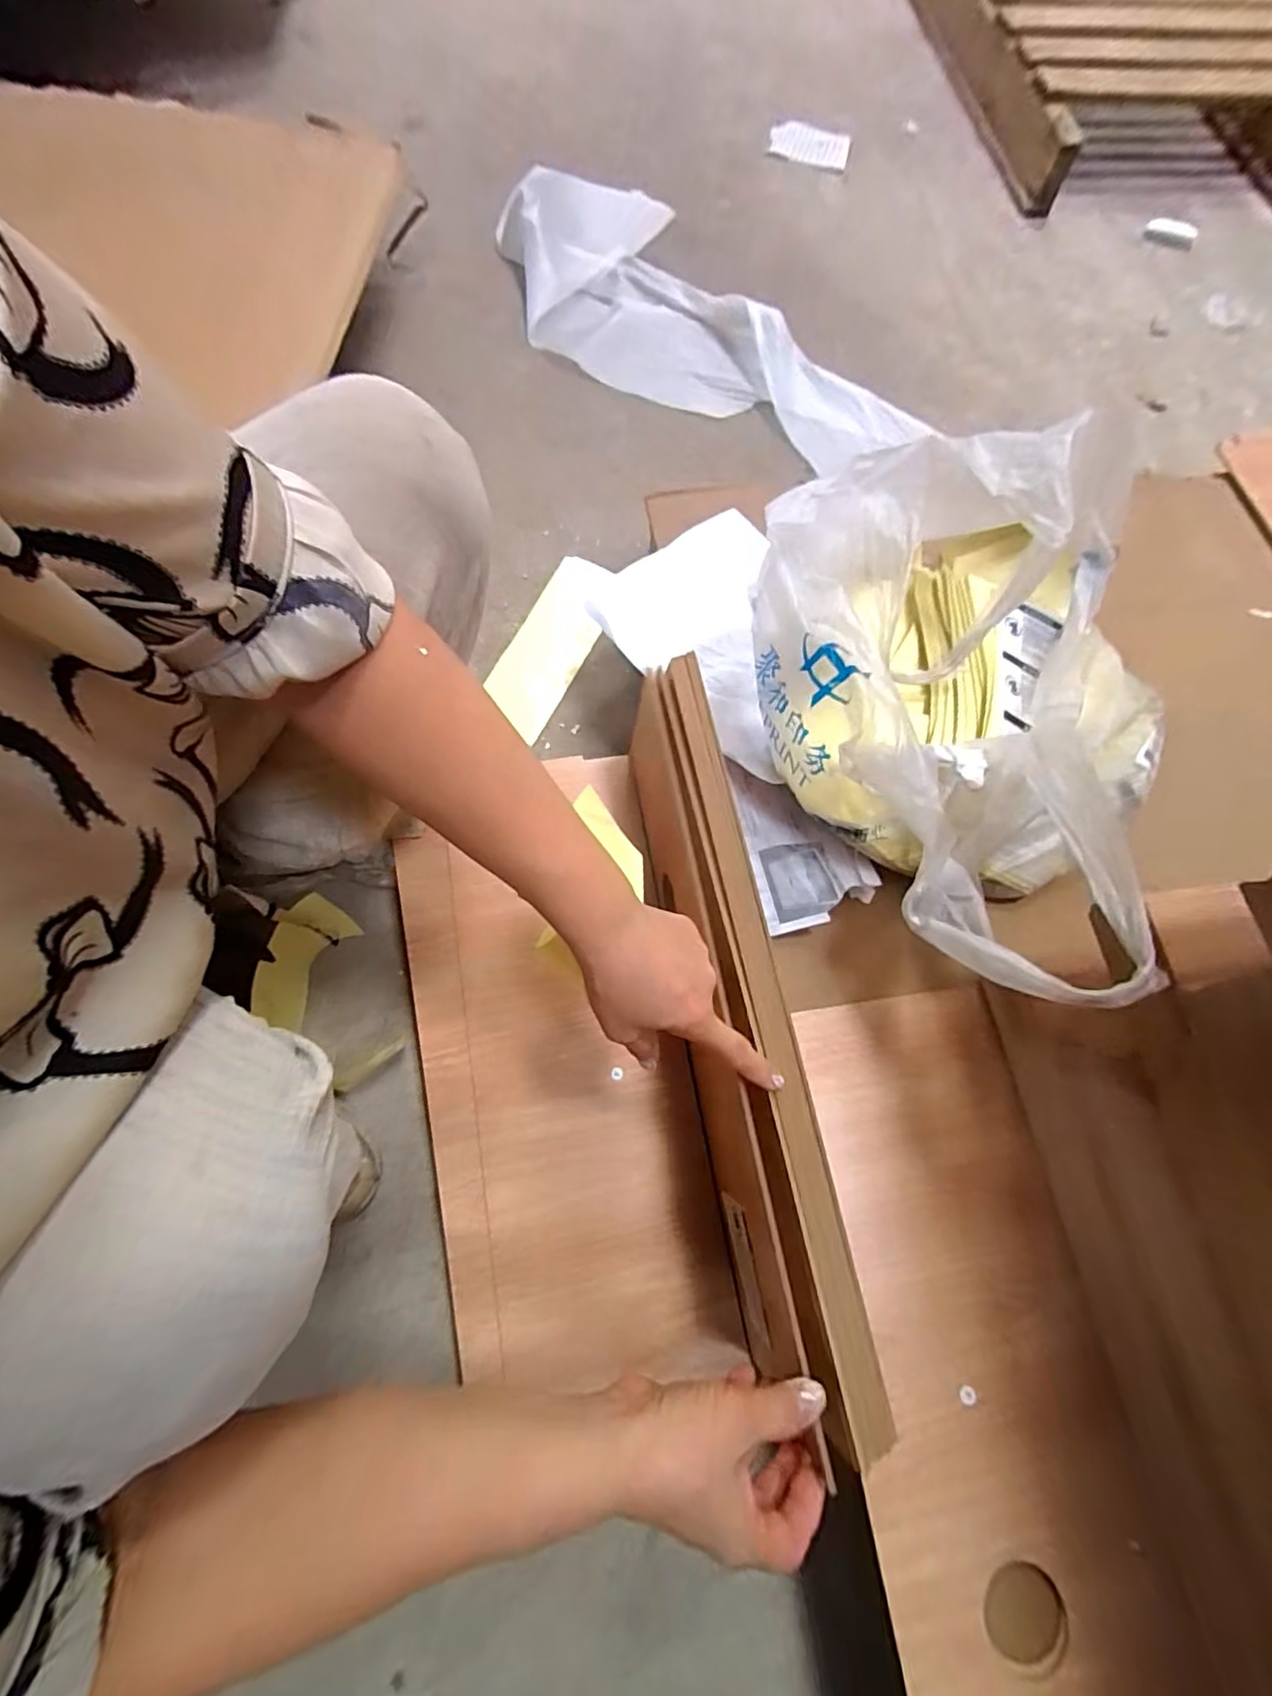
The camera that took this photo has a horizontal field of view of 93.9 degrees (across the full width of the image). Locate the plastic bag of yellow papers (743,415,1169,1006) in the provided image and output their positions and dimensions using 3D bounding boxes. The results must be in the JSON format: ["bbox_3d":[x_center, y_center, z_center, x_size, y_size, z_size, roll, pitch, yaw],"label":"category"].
[{"bbox_3d":[0.273,-0.113,0.468,0.318,0.178,0.372,-27,74,-11],"label":"plastic bag of yellow papers"}]

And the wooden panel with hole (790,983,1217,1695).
[{"bbox_3d":[0.227,0.372,0.385,0.172,0.016,0.530,-7,71,-5],"label":"wooden panel with hole"}]

